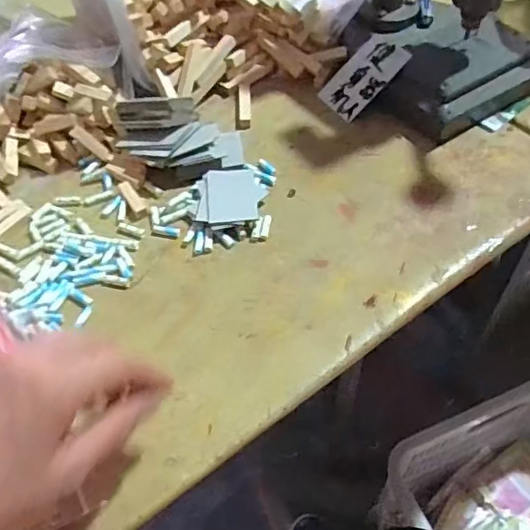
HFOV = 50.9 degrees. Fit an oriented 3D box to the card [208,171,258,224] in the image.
[{"bbox_3d":[-0.028,-0.061,0.478,0.041,0.005,0.062,-4,52,-2],"label":"card"}]

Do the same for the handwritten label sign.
[{"bbox_3d":[0.098,-0.188,0.558,0.083,0.006,0.054,-46,59,8],"label":"handwritten label sign"}]

